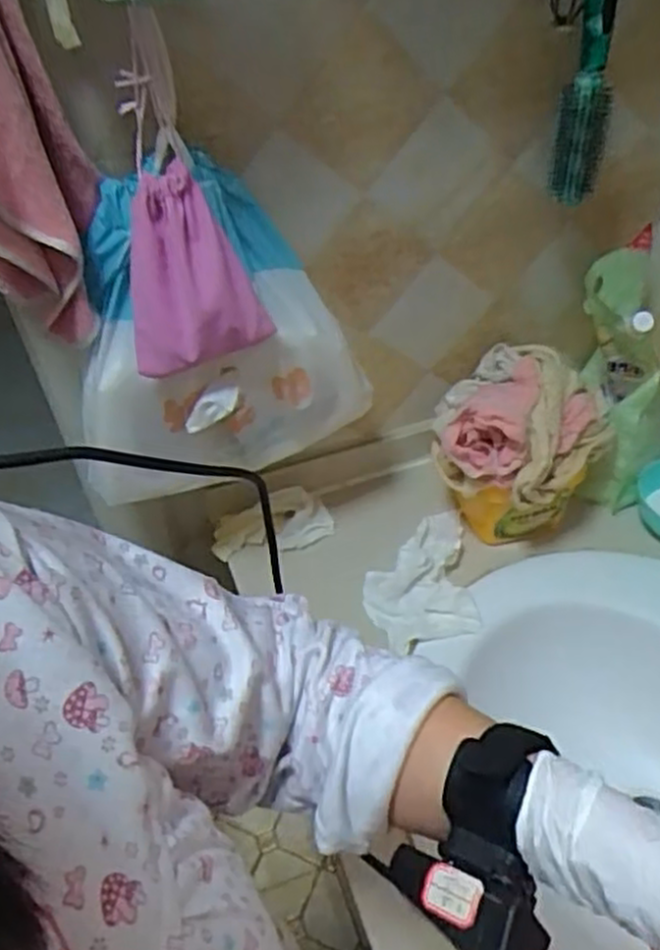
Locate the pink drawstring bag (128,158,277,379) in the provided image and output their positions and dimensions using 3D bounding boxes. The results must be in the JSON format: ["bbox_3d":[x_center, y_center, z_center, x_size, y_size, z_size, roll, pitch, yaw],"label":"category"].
[{"bbox_3d":[-0.098,-0.145,0.550,0.095,0.122,0.064,0,46,4],"label":"pink drawstring bag"}]

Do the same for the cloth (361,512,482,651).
[{"bbox_3d":[0.091,0.101,0.801,0.110,0.029,0.166,-4,46,1],"label":"cloth"}]

